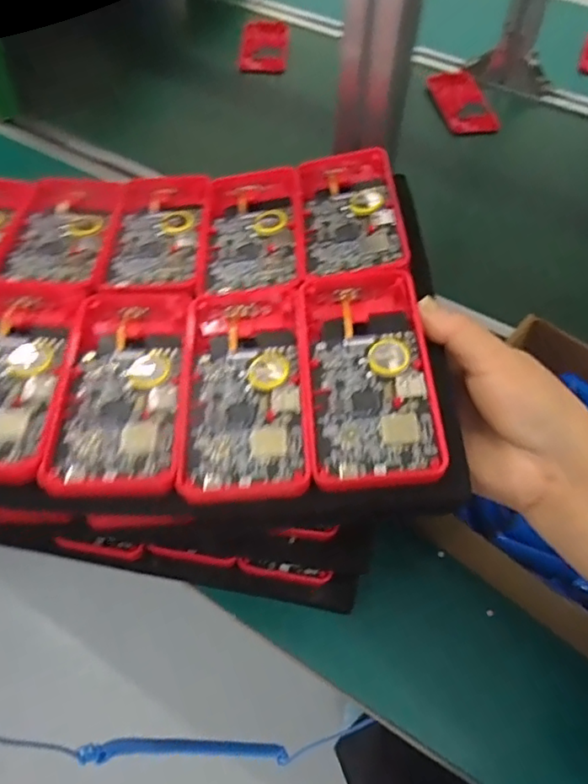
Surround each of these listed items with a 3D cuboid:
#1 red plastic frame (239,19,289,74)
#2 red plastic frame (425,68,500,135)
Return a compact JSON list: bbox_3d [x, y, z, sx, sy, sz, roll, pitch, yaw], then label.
[{"bbox_3d":[-0.040,-0.482,0.814,0.064,0.016,0.118,4,56,1],"label":"red plastic frame"},{"bbox_3d":[0.218,-0.381,0.763,0.074,0.015,0.136,-8,56,-8],"label":"red plastic frame"}]

